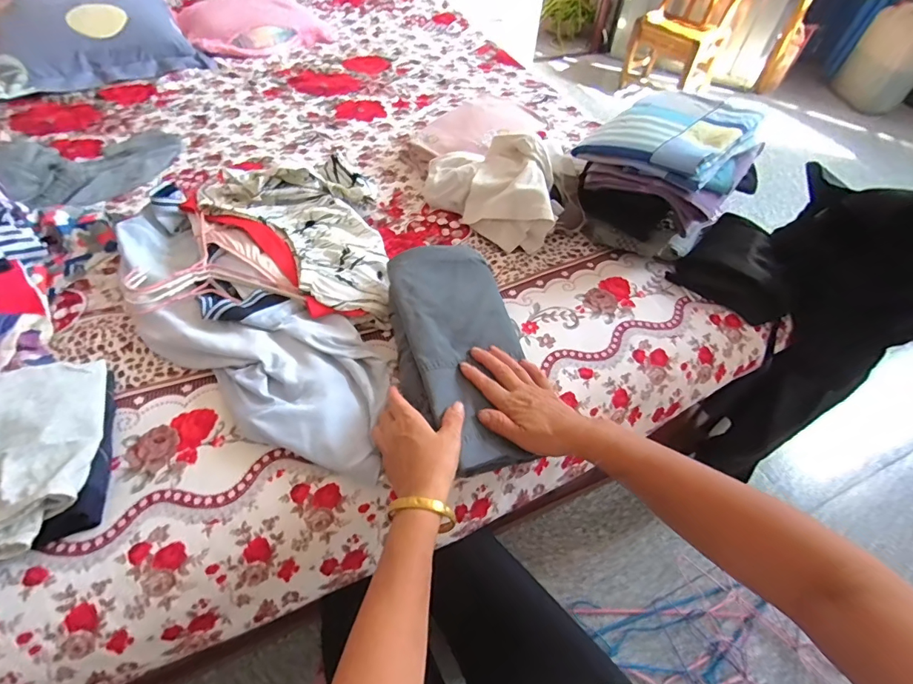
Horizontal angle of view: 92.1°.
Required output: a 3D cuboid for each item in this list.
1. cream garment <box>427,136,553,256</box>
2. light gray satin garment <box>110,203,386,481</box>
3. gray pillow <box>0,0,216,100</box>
[{"bbox_3d":[0.064,-0.265,0.748,0.262,0.109,0.148,29,56,18],"label":"cream garment"},{"bbox_3d":[-0.270,-0.026,0.550,0.516,0.035,0.163,35,58,22],"label":"light gray satin garment"},{"bbox_3d":[-0.900,-0.792,1.054,0.412,0.124,0.527,-24,58,-20],"label":"gray pillow"}]

